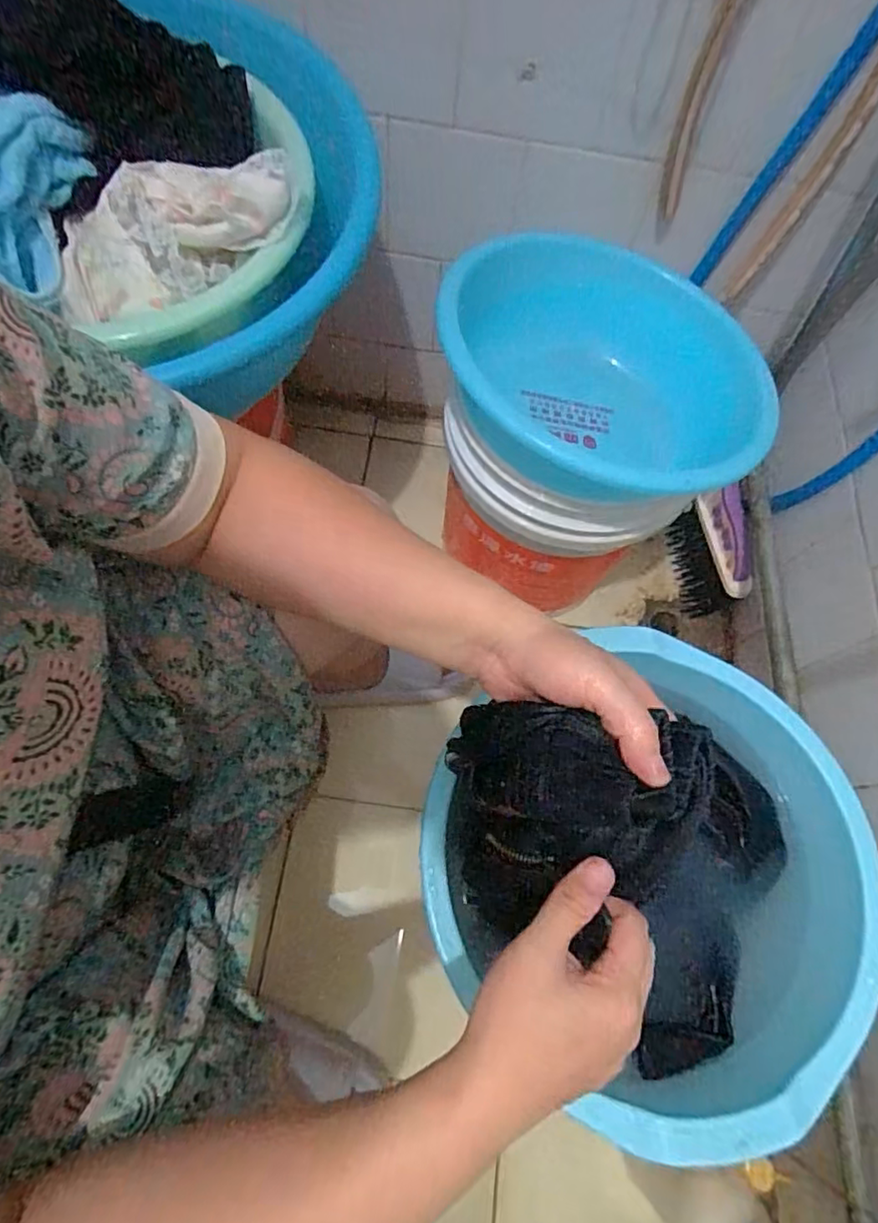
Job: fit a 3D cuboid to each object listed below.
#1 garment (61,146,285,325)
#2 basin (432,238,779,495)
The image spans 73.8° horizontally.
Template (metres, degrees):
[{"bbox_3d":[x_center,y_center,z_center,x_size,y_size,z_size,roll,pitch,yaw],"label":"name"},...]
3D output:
[{"bbox_3d":[-0.203,-0.295,0.452,0.189,0.051,0.099,-31,74,-15],"label":"garment"},{"bbox_3d":[0.171,-0.245,0.622,0.298,0.111,0.289,2,68,-4],"label":"basin"}]

